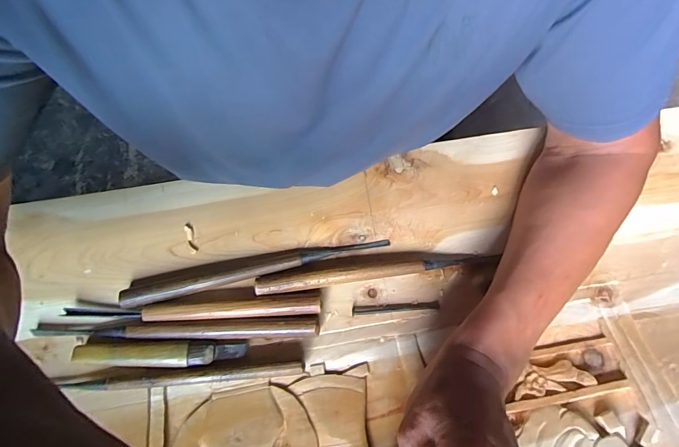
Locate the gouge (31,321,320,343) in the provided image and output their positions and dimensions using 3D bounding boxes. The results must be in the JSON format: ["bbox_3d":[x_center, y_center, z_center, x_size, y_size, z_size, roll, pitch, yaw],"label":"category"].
[{"bbox_3d":[-0.143,0.096,0.341,0.244,0.019,0.018,0,70,-2],"label":"gouge"}]

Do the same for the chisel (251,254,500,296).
[{"bbox_3d":[0.037,0.046,0.361,0.226,0.013,0.017,-5,70,-4],"label":"chisel"}]

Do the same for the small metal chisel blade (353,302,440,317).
[{"bbox_3d":[0.053,0.079,0.363,0.081,0.004,0.008,-4,70,-4],"label":"small metal chisel blade"}]

